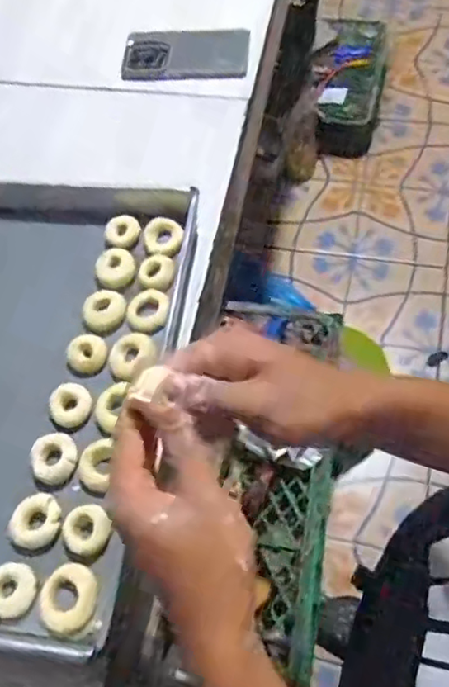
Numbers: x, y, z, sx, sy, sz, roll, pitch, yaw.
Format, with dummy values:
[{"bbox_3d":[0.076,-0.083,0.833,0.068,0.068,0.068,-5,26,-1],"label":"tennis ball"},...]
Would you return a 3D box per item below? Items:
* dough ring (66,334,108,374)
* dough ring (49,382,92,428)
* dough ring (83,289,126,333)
[{"bbox_3d":[-0.139,0.010,0.625,0.040,0.018,0.036,-25,65,-4],"label":"dough ring"},{"bbox_3d":[-0.150,0.059,0.600,0.039,0.010,0.043,-2,66,6],"label":"dough ring"},{"bbox_3d":[-0.125,-0.035,0.639,0.044,0.014,0.043,-3,66,6],"label":"dough ring"}]

